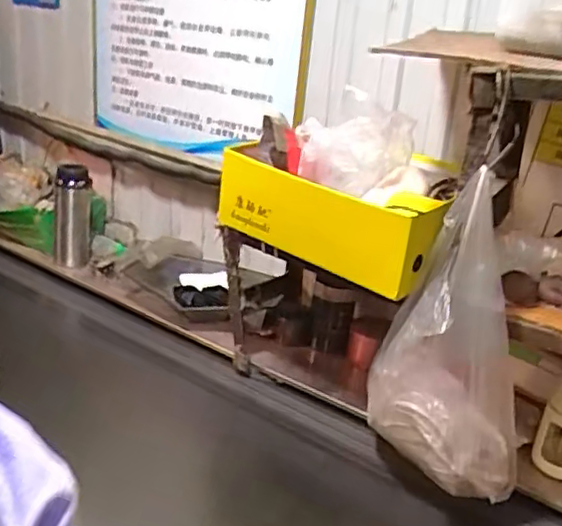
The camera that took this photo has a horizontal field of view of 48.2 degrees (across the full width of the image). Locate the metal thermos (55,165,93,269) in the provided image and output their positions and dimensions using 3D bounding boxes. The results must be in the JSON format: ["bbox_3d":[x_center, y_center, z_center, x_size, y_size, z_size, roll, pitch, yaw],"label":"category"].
[{"bbox_3d":[-0.467,-0.100,1.409,0.080,0.233,0.088,-1,23,-17],"label":"metal thermos"}]

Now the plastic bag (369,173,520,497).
[{"bbox_3d":[0.233,0.103,0.804,0.163,0.356,0.159,-3,23,-20],"label":"plastic bag"}]

